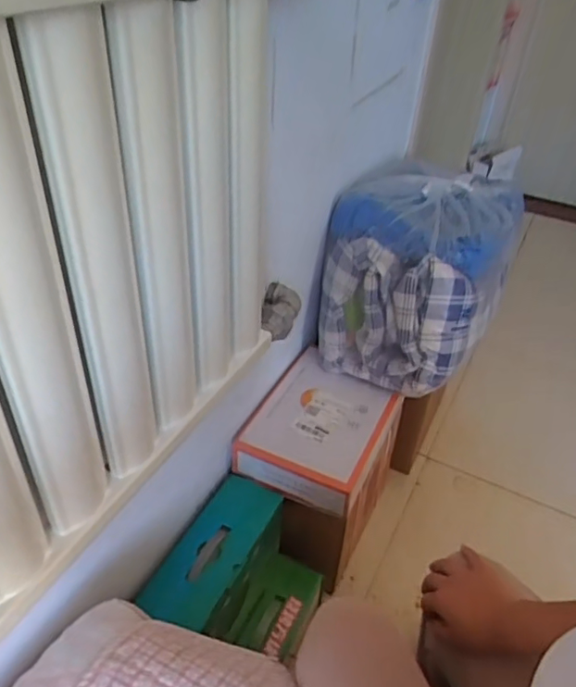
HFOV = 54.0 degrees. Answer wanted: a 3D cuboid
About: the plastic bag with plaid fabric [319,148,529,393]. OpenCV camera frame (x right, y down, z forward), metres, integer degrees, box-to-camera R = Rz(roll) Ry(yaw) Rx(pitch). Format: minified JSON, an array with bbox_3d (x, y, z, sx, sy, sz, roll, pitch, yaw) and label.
[{"bbox_3d":[0.268,-0.143,1.173,0.318,0.312,0.435,22,40,22],"label":"plastic bag with plaid fabric"}]

